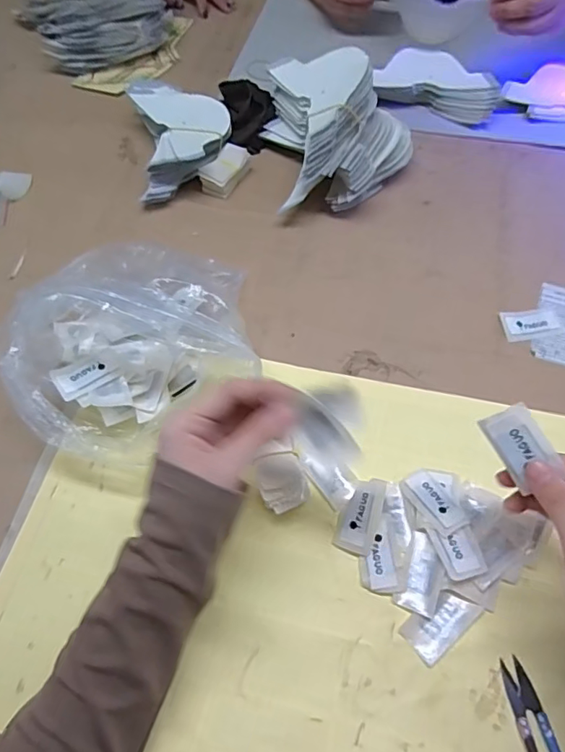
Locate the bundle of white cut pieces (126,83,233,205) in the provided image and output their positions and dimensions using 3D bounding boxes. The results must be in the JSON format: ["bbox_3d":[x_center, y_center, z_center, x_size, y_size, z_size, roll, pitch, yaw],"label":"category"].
[{"bbox_3d":[-0.114,-0.278,0.604,0.109,0.044,0.168,-9,61,-3],"label":"bundle of white cut pieces"}]

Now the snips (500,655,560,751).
[{"bbox_3d":[0.163,0.234,0.325,0.018,0.009,0.100,-11,61,-4],"label":"snips"}]

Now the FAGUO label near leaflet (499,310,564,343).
[{"bbox_3d":[0.227,-0.047,0.474,0.055,0.004,0.030,-7,61,-2],"label":"FAGUO label near leaflet"}]

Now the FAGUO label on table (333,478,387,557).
[{"bbox_3d":[0.059,0.105,0.396,0.029,0.011,0.056,13,80,32],"label":"FAGUO label on table"}]

